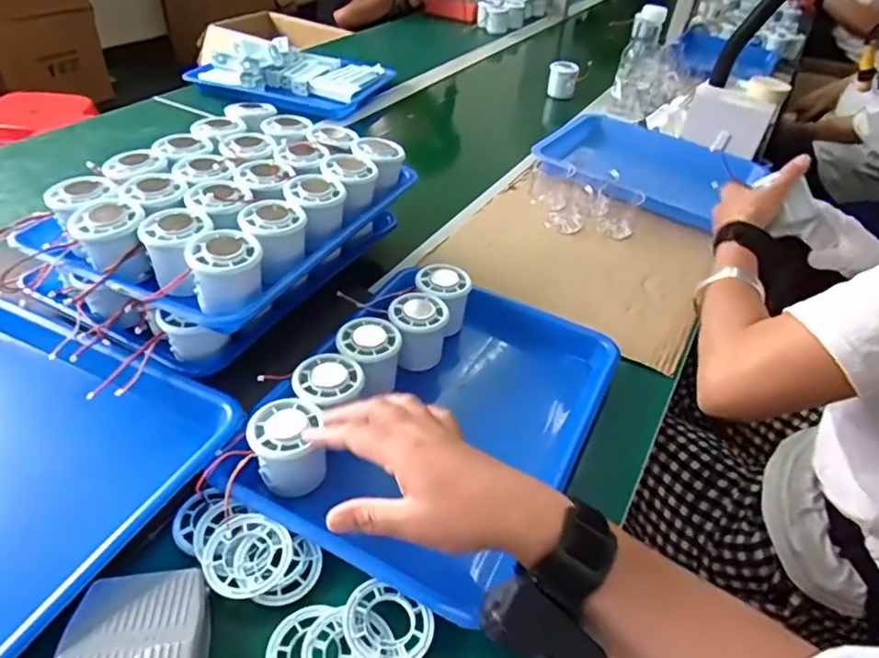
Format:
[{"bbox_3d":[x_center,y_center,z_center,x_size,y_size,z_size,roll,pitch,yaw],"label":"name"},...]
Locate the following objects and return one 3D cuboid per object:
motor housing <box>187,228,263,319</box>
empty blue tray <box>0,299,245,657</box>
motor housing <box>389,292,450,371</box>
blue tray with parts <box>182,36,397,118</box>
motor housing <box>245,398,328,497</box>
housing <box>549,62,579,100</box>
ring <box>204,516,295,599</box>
[{"bbox_3d":[-0.171,-0.047,0.482,0.052,0.050,0.051,-9,42,-17],"label":"motor housing"},{"bbox_3d":[-0.350,0.085,0.437,0.344,0.035,0.238,19,42,15],"label":"empty blue tray"},{"bbox_3d":[-0.021,0.003,0.570,0.052,0.060,0.052,1,40,-6],"label":"motor housing"},{"bbox_3d":[-0.263,-0.480,1.109,0.282,0.064,0.237,19,42,15],"label":"blue tray with parts"},{"bbox_3d":[-0.115,0.092,0.455,0.053,0.058,0.053,-9,42,-17],"label":"motor housing"},{"bbox_3d":[0.243,-0.494,1.180,0.057,0.066,0.065,11,40,6],"label":"housing"},{"bbox_3d":[-0.130,0.152,0.404,0.055,0.006,0.056,4,47,-4],"label":"ring"}]

